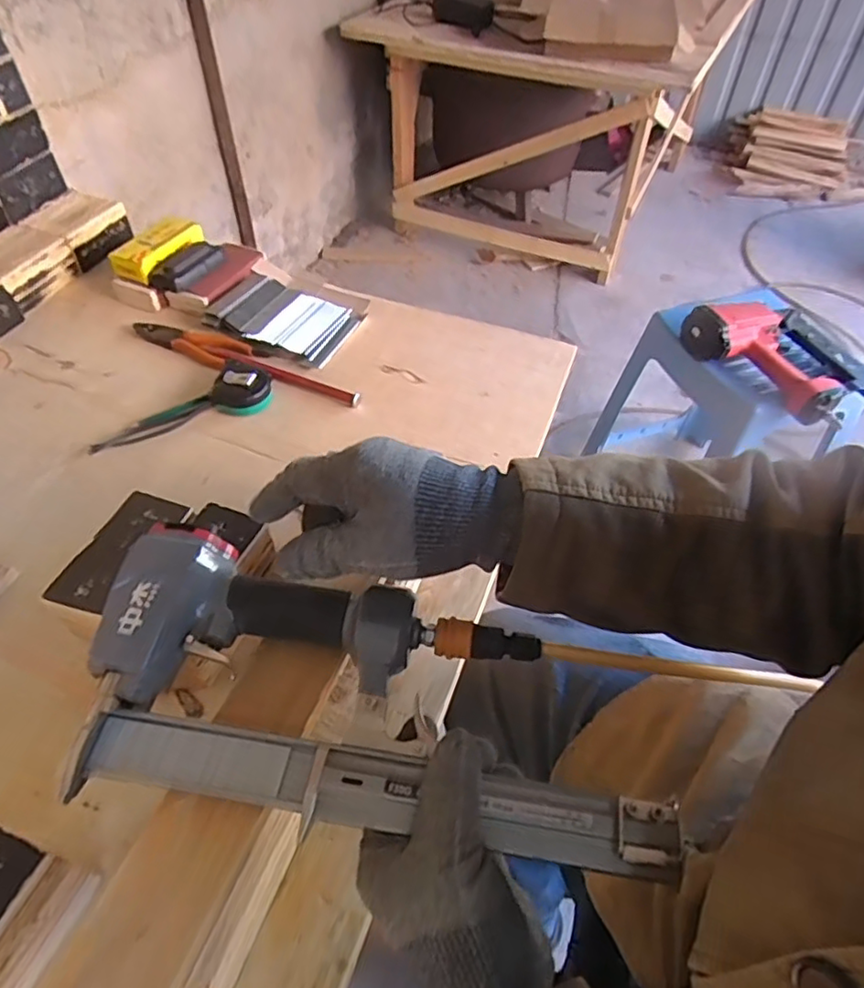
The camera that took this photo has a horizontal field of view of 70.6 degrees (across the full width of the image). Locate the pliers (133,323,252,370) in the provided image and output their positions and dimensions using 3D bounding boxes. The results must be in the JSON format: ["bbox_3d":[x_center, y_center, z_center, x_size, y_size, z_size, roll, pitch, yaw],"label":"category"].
[{"bbox_3d":[-0.320,-0.196,0.793,0.166,0.018,0.045,16,50,12],"label":"pliers"}]

